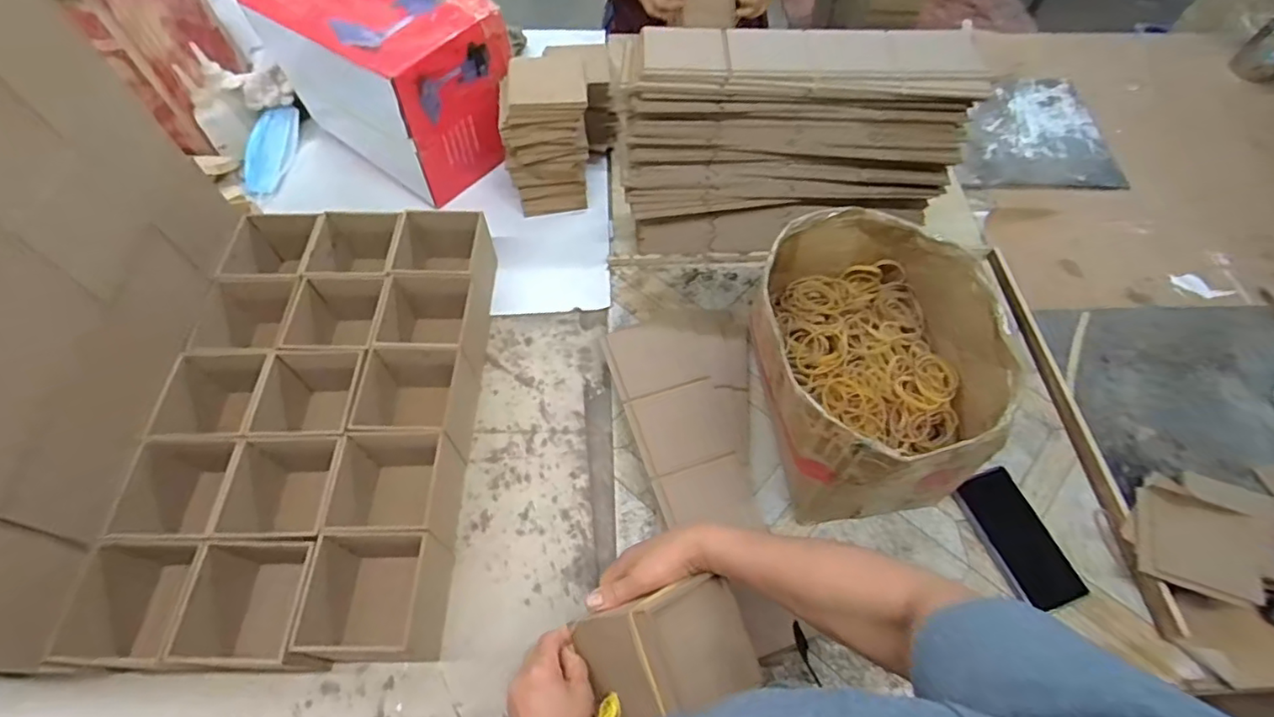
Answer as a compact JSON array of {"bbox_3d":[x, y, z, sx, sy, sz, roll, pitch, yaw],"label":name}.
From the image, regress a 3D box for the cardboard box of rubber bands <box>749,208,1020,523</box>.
[{"bbox_3d":[0.272,0.006,0.709,0.255,0.198,0.303,-8,60,-6],"label":"cardboard box of rubber bands"}]

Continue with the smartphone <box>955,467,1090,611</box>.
[{"bbox_3d":[0.451,0.211,0.707,0.074,0.014,0.156,-14,61,-9],"label":"smartphone"}]

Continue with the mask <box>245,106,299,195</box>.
[{"bbox_3d":[-0.635,-0.358,1.025,0.062,0.046,0.173,3,60,0],"label":"mask"}]

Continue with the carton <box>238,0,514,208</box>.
[{"bbox_3d":[-0.384,-0.456,0.948,0.328,0.249,0.222,29,63,14],"label":"carton"}]

